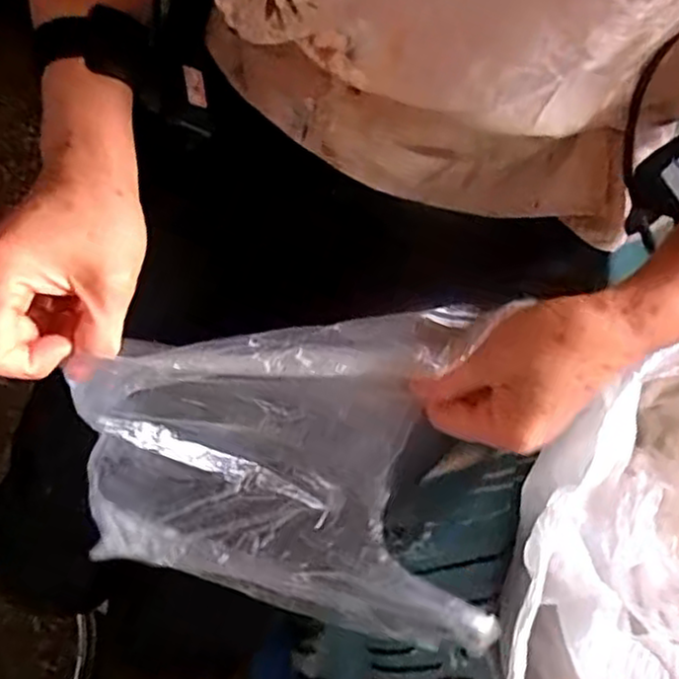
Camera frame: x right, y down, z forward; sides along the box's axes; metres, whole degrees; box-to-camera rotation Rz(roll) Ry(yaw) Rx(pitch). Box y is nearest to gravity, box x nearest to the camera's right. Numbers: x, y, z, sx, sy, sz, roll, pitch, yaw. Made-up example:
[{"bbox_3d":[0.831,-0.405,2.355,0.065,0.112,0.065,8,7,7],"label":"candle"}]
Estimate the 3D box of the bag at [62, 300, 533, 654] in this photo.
[{"bbox_3d":[-0.030,0.079,0.417,0.232,0.070,0.199,1,119,-2],"label":"bag"}]

